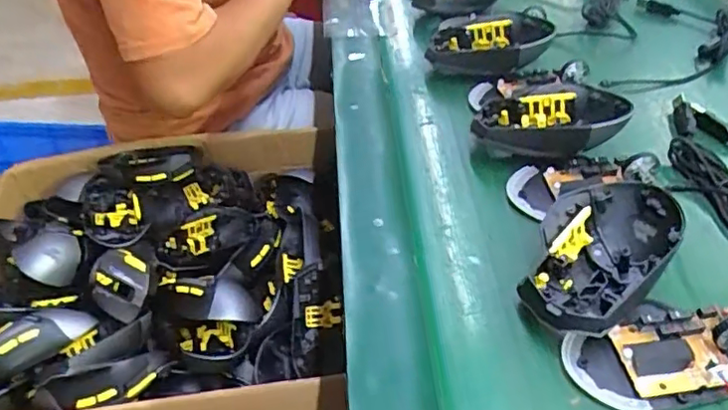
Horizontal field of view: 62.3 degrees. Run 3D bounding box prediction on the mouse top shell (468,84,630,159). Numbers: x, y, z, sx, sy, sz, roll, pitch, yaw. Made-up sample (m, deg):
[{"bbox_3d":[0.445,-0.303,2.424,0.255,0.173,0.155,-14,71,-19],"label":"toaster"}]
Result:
[{"bbox_3d":[0.149,-0.069,0.497,0.119,0.045,0.081,0,43,3],"label":"mouse top shell"}]

